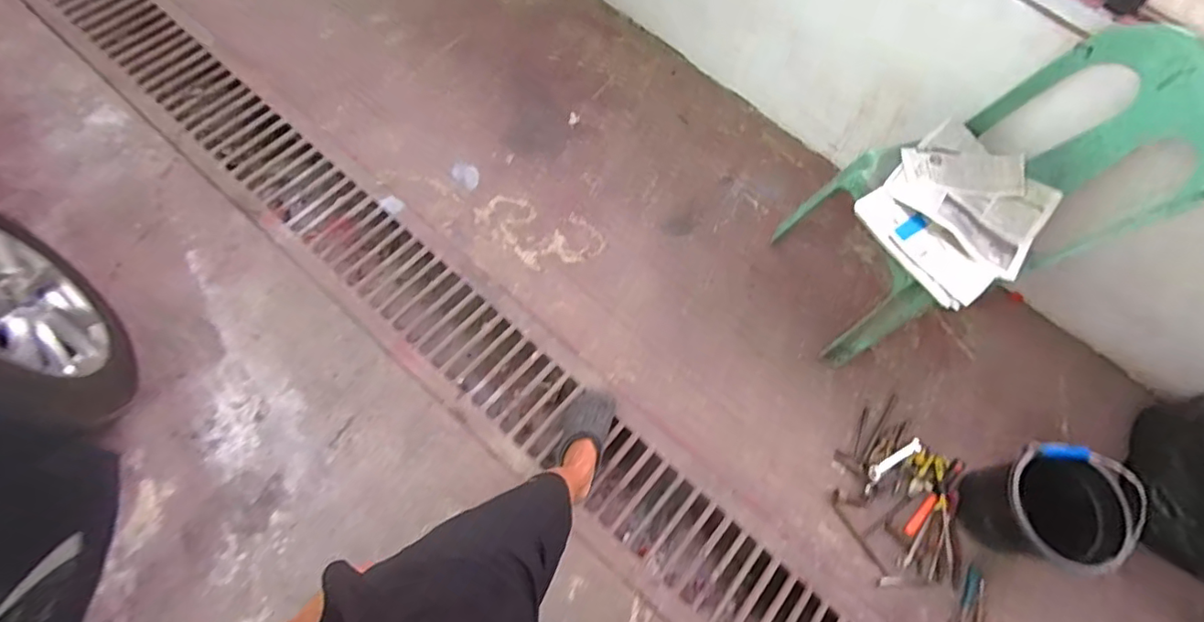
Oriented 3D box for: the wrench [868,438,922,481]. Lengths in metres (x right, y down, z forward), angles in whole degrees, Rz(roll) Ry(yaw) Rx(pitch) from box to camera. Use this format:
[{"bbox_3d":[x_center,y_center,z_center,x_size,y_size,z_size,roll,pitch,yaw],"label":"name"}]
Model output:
[{"bbox_3d":[0.754,0.382,1.375,0.171,0.009,0.033,-29,74,-11],"label":"wrench"}]

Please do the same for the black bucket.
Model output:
[{"bbox_3d":[1.008,0.447,1.227,0.206,0.264,0.249,5,72,-3],"label":"black bucket"}]

